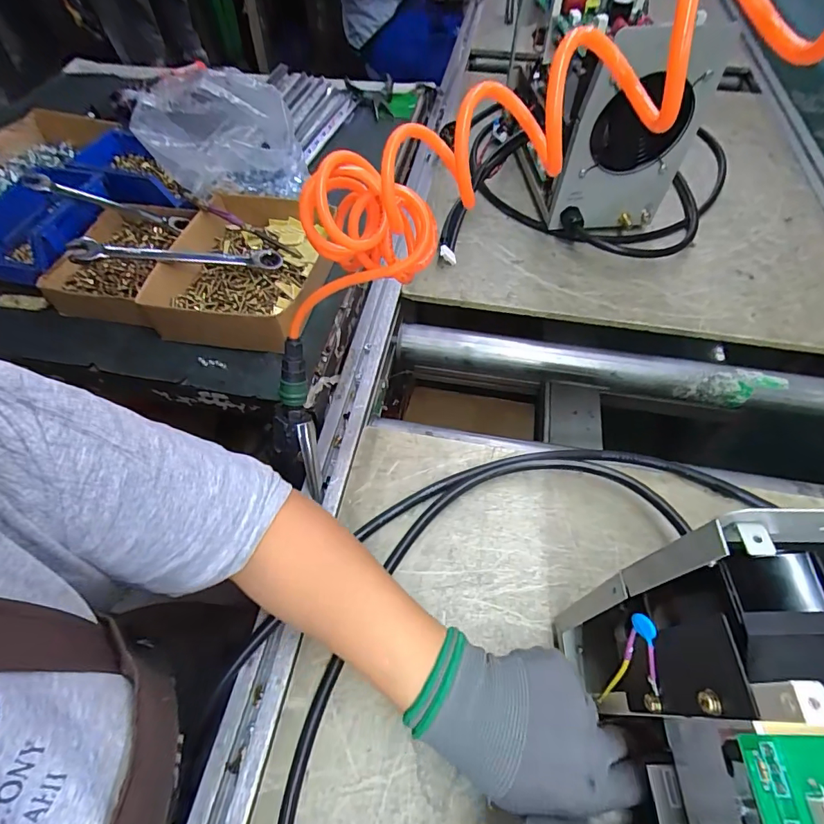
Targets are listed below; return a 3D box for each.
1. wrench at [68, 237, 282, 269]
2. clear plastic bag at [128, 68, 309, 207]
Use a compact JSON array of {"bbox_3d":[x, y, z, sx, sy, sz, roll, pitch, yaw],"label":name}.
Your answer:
[{"bbox_3d":[-0.265,-0.182,0.525,0.218,0.019,0.031,-5,55,-24],"label":"wrench"},{"bbox_3d":[-0.237,-0.340,0.565,0.188,0.129,0.105,-11,57,-7],"label":"clear plastic bag"}]

